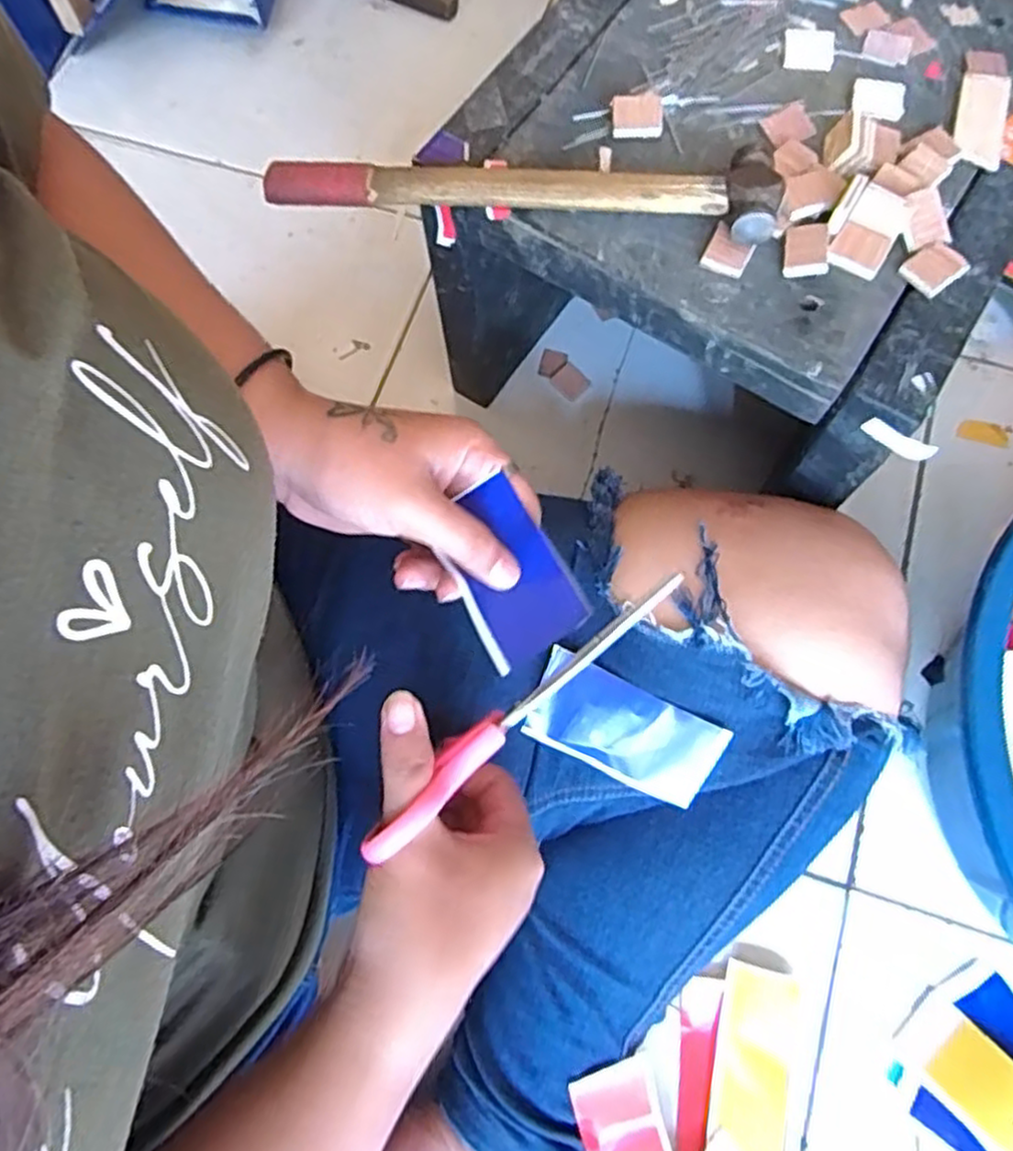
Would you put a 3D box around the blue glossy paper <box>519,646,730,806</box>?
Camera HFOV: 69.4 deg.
[{"bbox_3d":[0.054,0.072,0.338,0.087,0.005,0.042,26,98,1],"label":"blue glossy paper"}]

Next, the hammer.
[{"bbox_3d":[0.005,-0.187,0.347,0.238,0.025,0.043,7,72,3],"label":"hammer"}]

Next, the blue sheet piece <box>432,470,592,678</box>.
[{"bbox_3d":[0.000,0.000,0.302,0.046,0.014,0.068,-32,74,-9],"label":"blue sheet piece"}]

